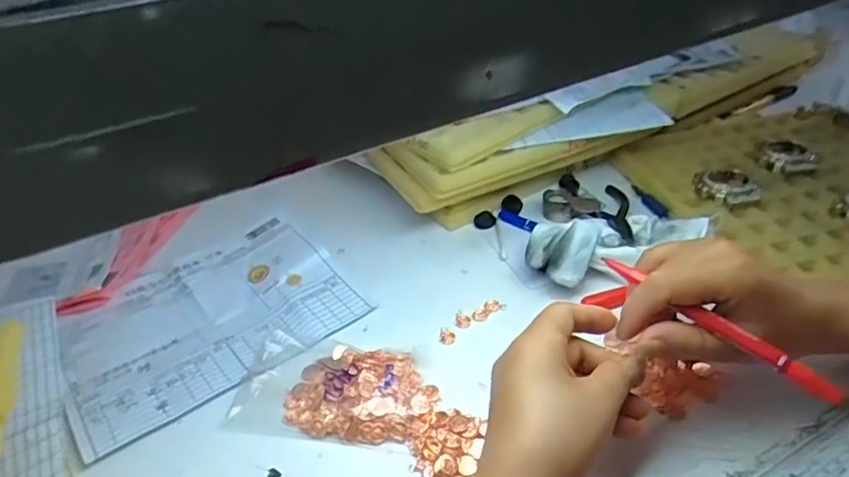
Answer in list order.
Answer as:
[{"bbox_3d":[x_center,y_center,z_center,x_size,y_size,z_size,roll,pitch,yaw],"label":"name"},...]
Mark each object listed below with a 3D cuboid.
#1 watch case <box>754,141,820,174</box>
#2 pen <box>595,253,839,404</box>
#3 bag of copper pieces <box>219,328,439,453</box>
[{"bbox_3d":[0.335,-0.074,0.555,0.049,0.016,0.039,21,43,31],"label":"watch case"},{"bbox_3d":[0.156,0.045,0.327,0.011,0.013,0.136,-30,50,-31],"label":"pen"},{"bbox_3d":[-0.057,0.092,0.383,0.125,0.014,0.072,4,36,12],"label":"bag of copper pieces"}]

